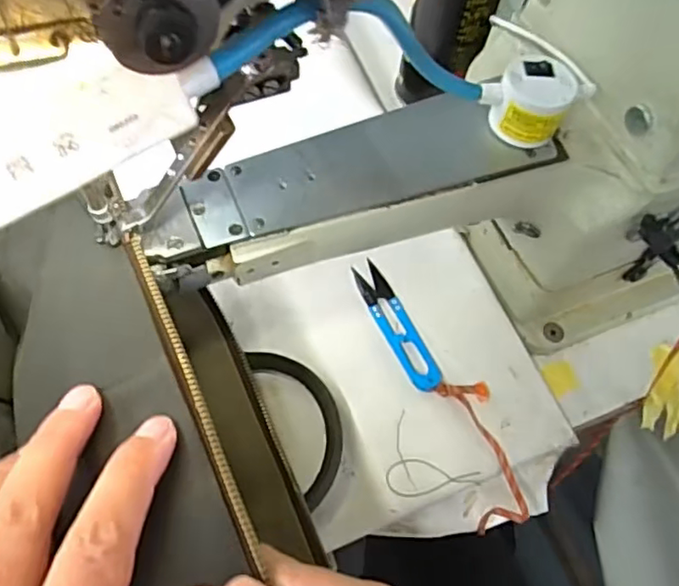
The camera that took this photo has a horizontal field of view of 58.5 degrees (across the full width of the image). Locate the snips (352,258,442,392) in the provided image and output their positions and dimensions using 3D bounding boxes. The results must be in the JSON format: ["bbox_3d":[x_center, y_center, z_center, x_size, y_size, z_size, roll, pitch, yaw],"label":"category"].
[{"bbox_3d":[0.039,0.021,0.410,0.021,0.007,0.101,-22,65,-15],"label":"snips"}]

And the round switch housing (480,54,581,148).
[{"bbox_3d":[0.095,-0.095,0.312,0.040,0.037,0.032,5,61,-1],"label":"round switch housing"}]

